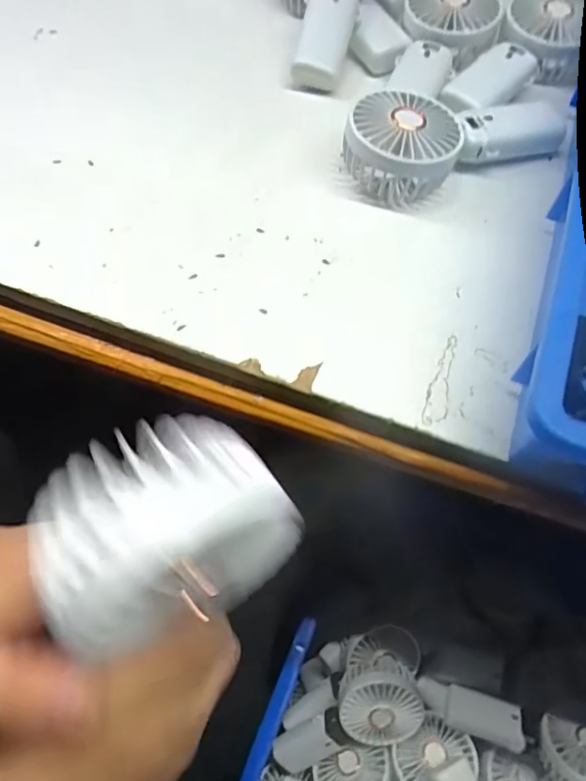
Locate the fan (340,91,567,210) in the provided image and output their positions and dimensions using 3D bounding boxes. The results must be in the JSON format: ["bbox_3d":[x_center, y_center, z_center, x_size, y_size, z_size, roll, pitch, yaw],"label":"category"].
[{"bbox_3d":[0.131,-0.210,0.428,0.195,0.047,0.084,-23,64,-13],"label":"fan"}]

